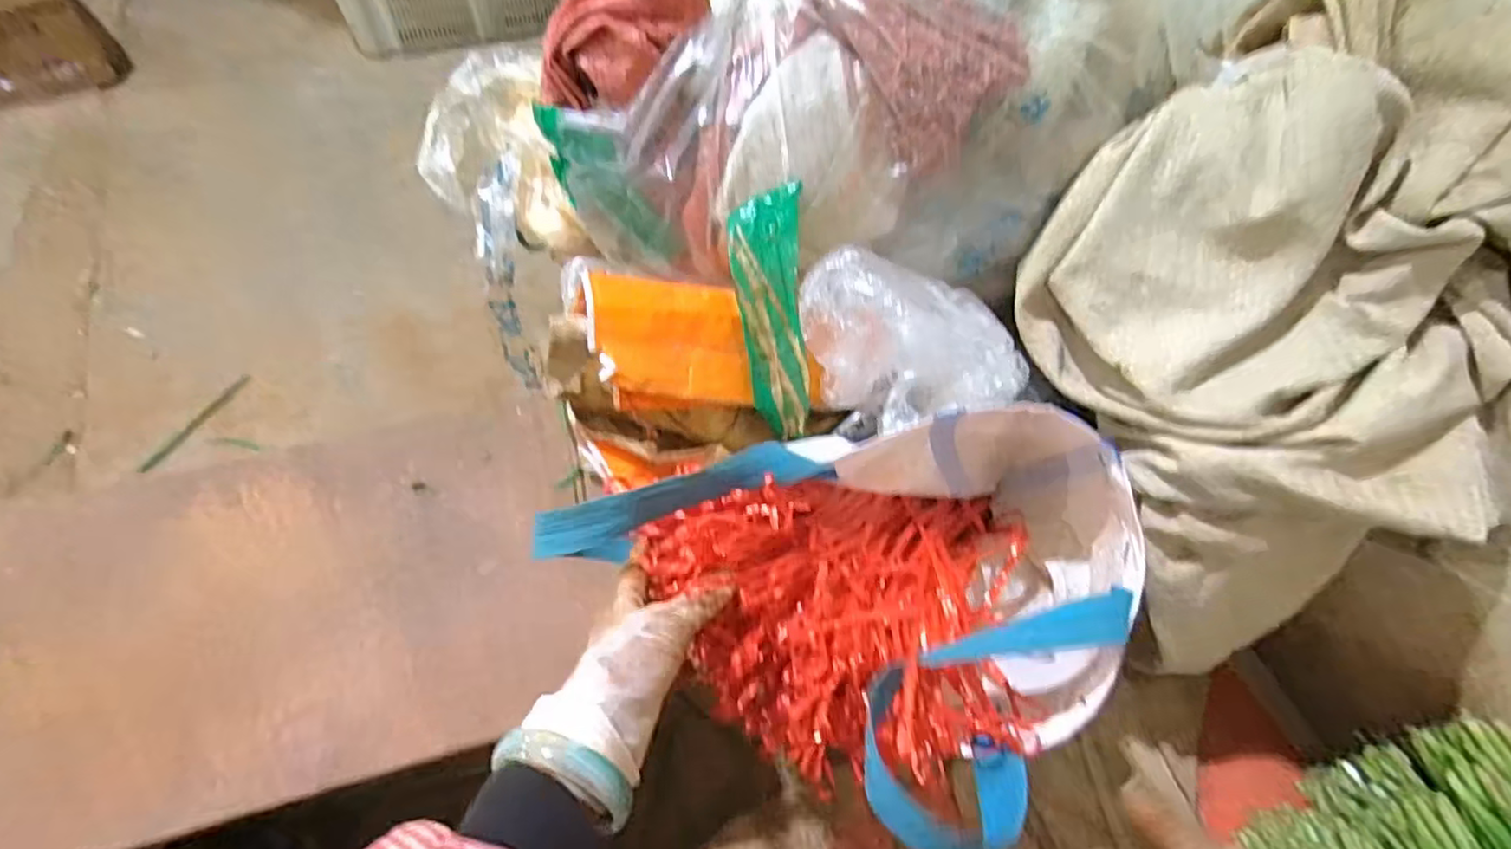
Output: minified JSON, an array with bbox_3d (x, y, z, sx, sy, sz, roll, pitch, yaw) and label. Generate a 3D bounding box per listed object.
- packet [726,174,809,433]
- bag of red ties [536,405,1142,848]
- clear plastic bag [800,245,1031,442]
[{"bbox_3d":[0.011,-0.076,0.466,0.047,0.018,0.167,-6,92,-6],"label":"packet"},{"bbox_3d":[0.087,0.088,0.412,0.302,0.130,0.238,-31,60,-22],"label":"bag of red ties"},{"bbox_3d":[0.105,-0.053,0.445,0.141,0.101,0.087,-10,54,-9],"label":"clear plastic bag"}]

